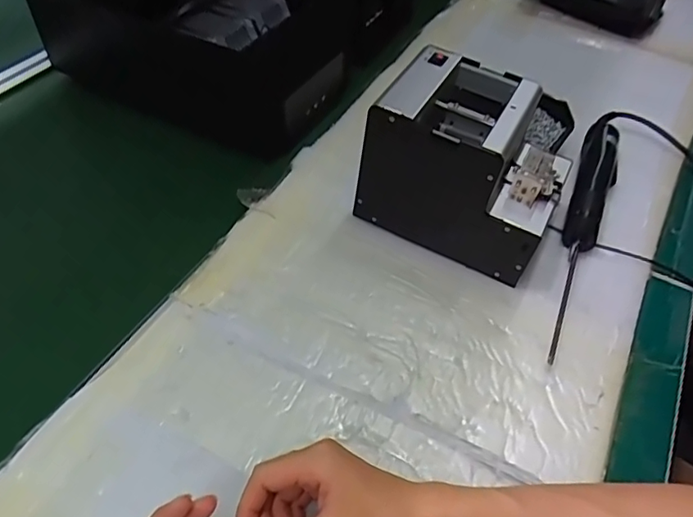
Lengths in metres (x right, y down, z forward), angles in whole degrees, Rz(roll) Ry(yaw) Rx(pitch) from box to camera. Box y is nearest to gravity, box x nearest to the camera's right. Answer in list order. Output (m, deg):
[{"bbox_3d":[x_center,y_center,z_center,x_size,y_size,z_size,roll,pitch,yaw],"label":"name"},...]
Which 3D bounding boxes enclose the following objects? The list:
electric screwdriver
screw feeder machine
[{"bbox_3d":[0.250,-0.039,0.576,0.041,0.050,0.359,20,50,13],"label":"electric screwdriver"},{"bbox_3d":[0.117,-0.090,0.543,0.182,0.146,0.125,24,51,16],"label":"screw feeder machine"}]

